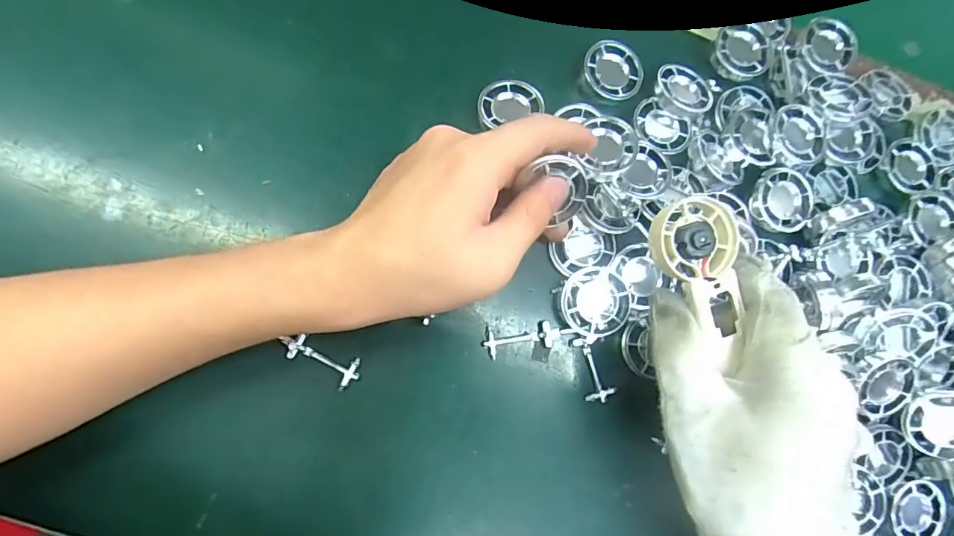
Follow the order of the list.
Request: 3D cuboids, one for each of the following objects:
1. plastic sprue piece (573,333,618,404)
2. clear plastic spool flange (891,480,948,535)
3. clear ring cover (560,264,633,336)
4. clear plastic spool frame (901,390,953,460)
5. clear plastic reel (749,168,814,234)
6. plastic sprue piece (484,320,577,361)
[{"bbox_3d":[0.068,0.058,0.275,0.017,0.004,0.038,-13,86,-8],"label":"plastic sprue piece"},{"bbox_3d":[0.259,0.143,0.281,0.035,0.008,0.038,1,84,-7],"label":"clear plastic spool flange"},{"bbox_3d":[0.067,0.019,0.274,0.038,0.014,0.037,6,84,-6],"label":"clear ring cover"},{"bbox_3d":[0.266,0.089,0.274,0.038,0.010,0.038,-3,98,21],"label":"clear plastic spool frame"},{"bbox_3d":[0.185,-0.040,0.293,0.037,0.012,0.037,1,84,-7],"label":"clear plastic reel"},{"bbox_3d":[0.030,0.040,0.272,0.050,0.006,0.014,-10,86,-8],"label":"plastic sprue piece"}]

